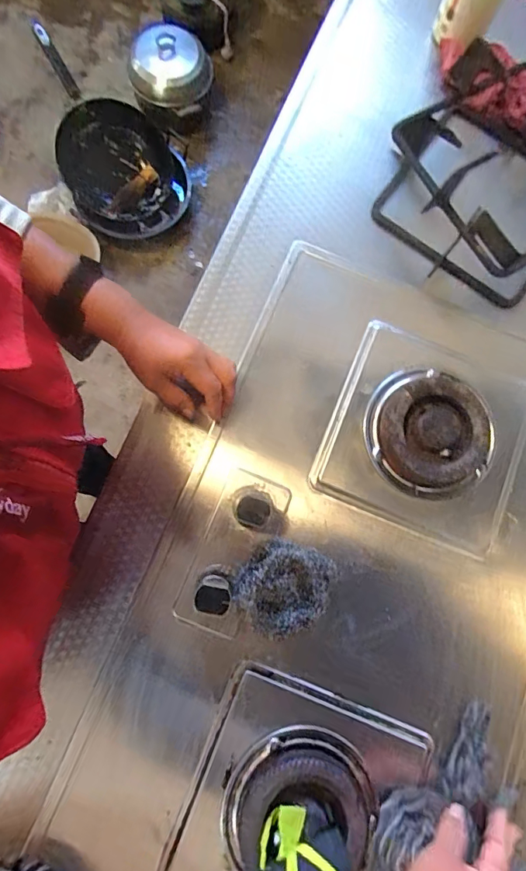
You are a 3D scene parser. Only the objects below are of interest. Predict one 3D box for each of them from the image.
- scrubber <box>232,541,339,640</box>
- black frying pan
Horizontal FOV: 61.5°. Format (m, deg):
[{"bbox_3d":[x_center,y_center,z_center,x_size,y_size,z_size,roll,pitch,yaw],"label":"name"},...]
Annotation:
[{"bbox_3d":[0.024,0.152,0.437,0.099,0.051,0.091,-42,84,-10],"label":"scrubber"},{"bbox_3d":[-0.465,-0.886,1.359,0.356,0.113,0.582,-30,95,-6],"label":"black frying pan"}]

